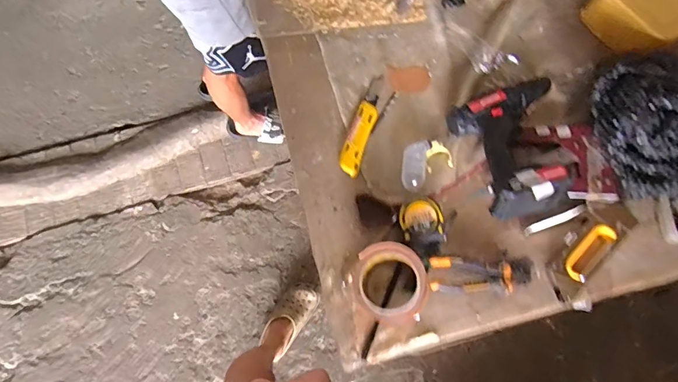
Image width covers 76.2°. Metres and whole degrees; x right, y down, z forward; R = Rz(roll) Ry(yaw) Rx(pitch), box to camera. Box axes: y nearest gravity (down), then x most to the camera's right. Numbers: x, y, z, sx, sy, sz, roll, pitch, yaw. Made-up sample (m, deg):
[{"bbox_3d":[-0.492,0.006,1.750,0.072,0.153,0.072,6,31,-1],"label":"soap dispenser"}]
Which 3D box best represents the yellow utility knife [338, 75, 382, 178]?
[{"bbox_3d":[0.041,-0.113,0.720,0.037,0.017,0.187,18,73,6],"label":"yellow utility knife"}]

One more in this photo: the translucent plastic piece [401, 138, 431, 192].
[{"bbox_3d":[0.121,-0.043,0.688,0.041,0.031,0.089,10,72,3],"label":"translucent plastic piece"}]

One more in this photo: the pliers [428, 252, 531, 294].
[{"bbox_3d":[0.212,0.120,0.636,0.159,0.031,0.055,-2,72,-1],"label":"pliers"}]

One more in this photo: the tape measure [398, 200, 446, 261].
[{"bbox_3d":[0.126,0.059,0.651,0.060,0.040,0.084,-14,72,-5],"label":"tape measure"}]

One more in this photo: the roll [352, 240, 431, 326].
[{"bbox_3d":[0.072,0.130,0.613,0.102,0.068,0.105,0,72,0],"label":"roll"}]

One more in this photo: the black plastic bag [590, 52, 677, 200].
[{"bbox_3d":[0.517,-0.121,0.674,0.250,0.098,0.233,-17,71,-5],"label":"black plastic bag"}]

